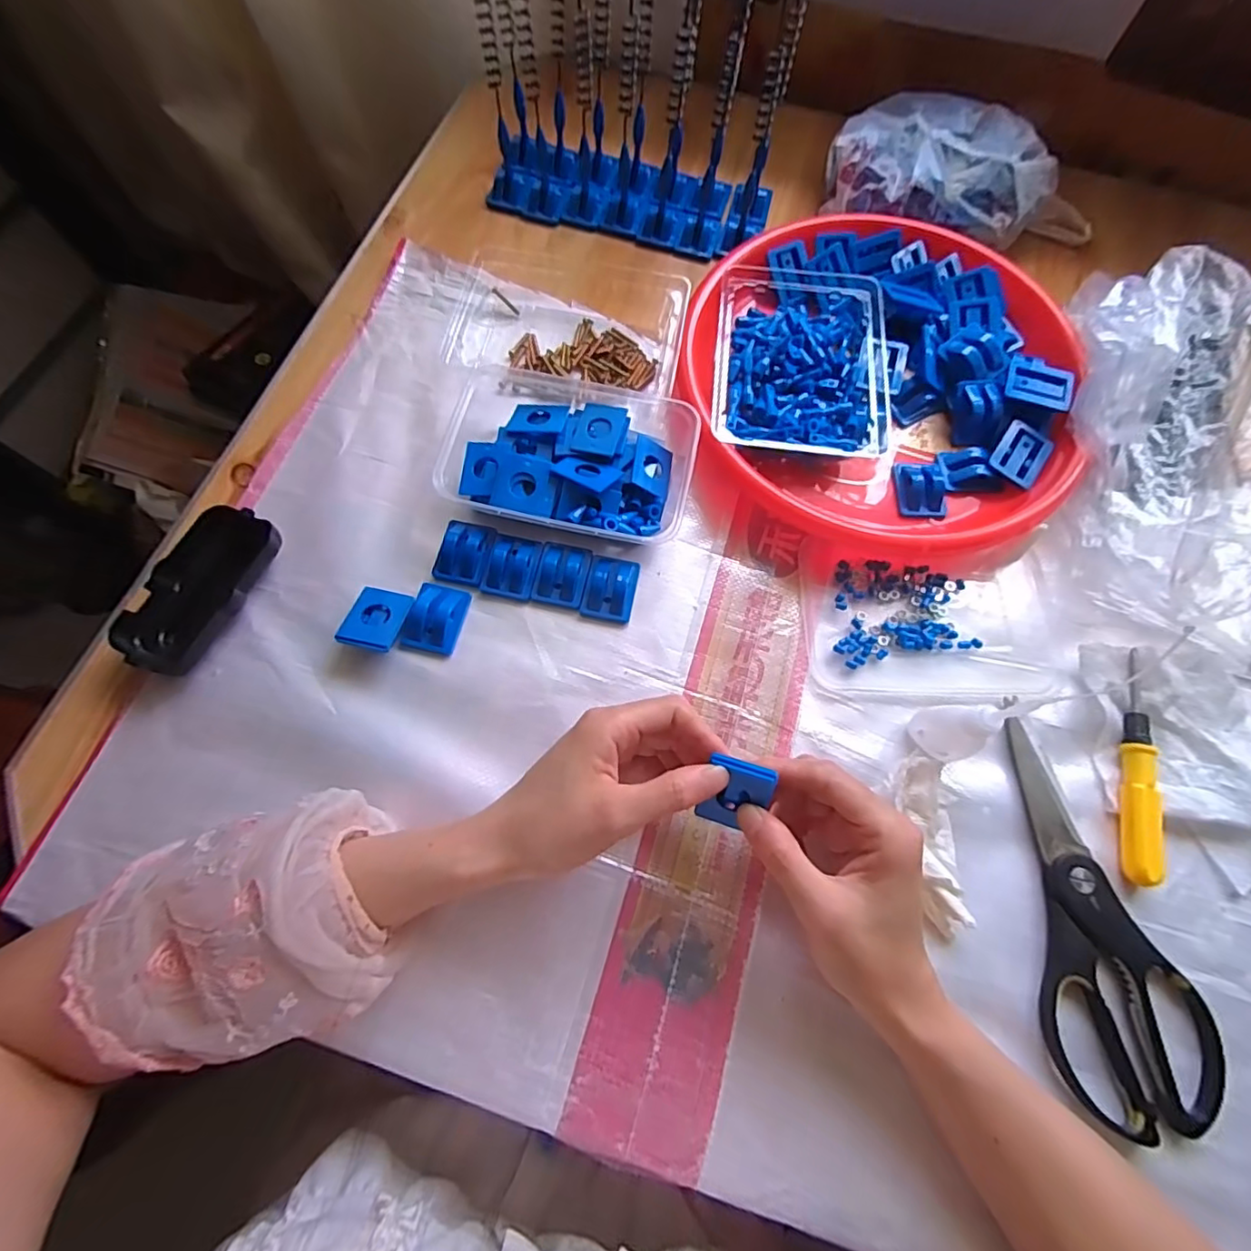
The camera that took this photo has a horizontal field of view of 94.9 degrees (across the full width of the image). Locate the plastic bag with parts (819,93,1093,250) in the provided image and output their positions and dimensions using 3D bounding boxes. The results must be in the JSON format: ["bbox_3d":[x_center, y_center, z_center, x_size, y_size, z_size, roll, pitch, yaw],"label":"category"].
[{"bbox_3d":[0.287,-0.385,0.492,0.234,0.061,0.117,2,70,-1],"label":"plastic bag with parts"}]

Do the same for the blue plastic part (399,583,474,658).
[{"bbox_3d":[-0.124,-0.006,0.373,0.034,0.014,0.046,12,70,2],"label":"blue plastic part"}]

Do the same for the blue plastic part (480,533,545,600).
[{"bbox_3d":[-0.076,-0.042,0.387,0.033,0.012,0.043,13,70,3],"label":"blue plastic part"}]

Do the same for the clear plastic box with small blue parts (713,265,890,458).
[{"bbox_3d":[0.135,-0.201,0.433,0.132,0.035,0.178,7,70,1],"label":"clear plastic box with small blue parts"}]

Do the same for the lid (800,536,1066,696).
[{"bbox_3d":[0.205,-0.006,0.384,0.165,0.008,0.102,3,70,-1],"label":"lid"}]

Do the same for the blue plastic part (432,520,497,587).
[{"bbox_3d":[-0.109,-0.051,0.388,0.036,0.013,0.046,15,70,3],"label":"blue plastic part"}]

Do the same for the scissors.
[{"bbox_3d":[0.274,0.163,0.325,0.086,0.010,0.202,5,70,0],"label":"scissors"}]

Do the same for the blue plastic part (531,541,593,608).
[{"bbox_3d":[-0.042,-0.037,0.389,0.033,0.012,0.044,11,70,2],"label":"blue plastic part"}]

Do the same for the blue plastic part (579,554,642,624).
[{"bbox_3d":[-0.009,-0.027,0.386,0.034,0.015,0.046,12,70,2],"label":"blue plastic part"}]

